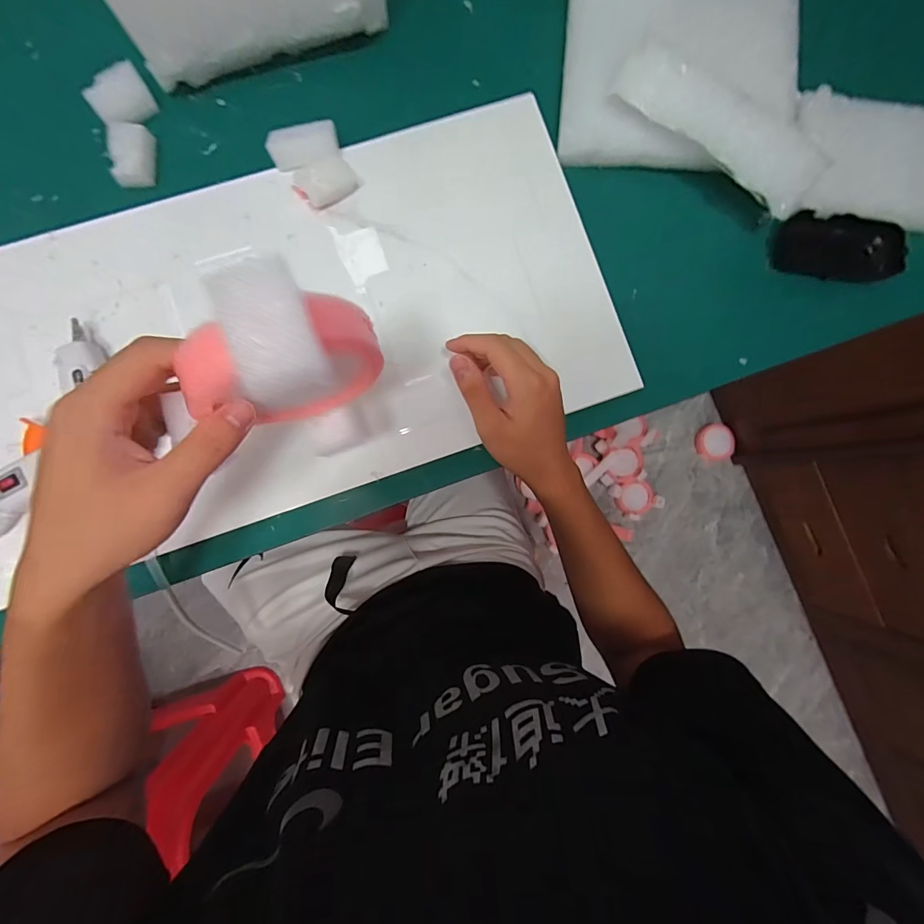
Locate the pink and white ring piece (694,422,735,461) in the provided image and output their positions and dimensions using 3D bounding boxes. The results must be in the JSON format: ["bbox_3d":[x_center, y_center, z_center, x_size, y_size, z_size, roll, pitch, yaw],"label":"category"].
[{"bbox_3d":[0.729,-0.058,1.197,0.102,0.029,0.107,1,86,-2],"label":"pink and white ring piece"}]

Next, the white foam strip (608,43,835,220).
[{"bbox_3d":[0.224,-0.289,0.358,0.189,0.015,0.051,34,111,-4],"label":"white foam strip"}]

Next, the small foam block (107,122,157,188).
[{"bbox_3d":[-0.294,-0.274,0.375,0.033,0.018,0.051,-2,87,-3],"label":"small foam block"}]

